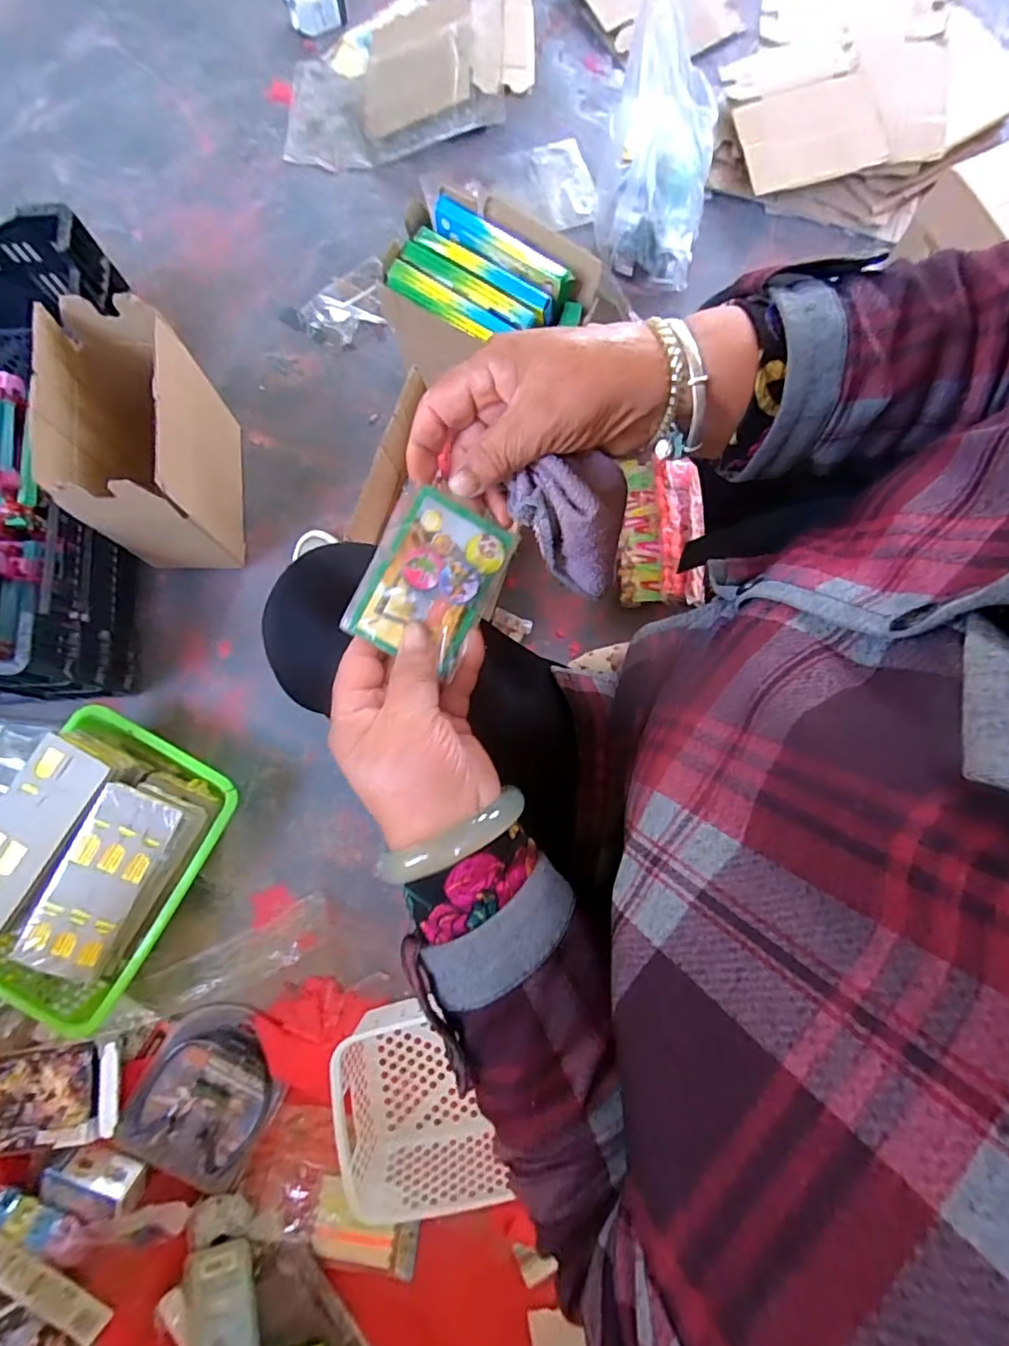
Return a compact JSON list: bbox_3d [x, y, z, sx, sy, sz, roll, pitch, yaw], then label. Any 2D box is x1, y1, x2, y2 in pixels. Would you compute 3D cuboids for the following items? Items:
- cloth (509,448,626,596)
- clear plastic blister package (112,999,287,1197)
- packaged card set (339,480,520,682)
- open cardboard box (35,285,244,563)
[{"bbox_3d":[0.033,-0.077,0.291,0.061,0.072,0.034,18,78,3],"label":"cloth"},{"bbox_3d":[-0.354,0.500,0.670,0.158,0.029,0.173,27,79,5],"label":"clear plastic blister package"},{"bbox_3d":[-0.036,-0.048,0.285,0.062,0.007,0.083,25,84,-14],"label":"packaged card set"},{"bbox_3d":[-0.451,-0.284,0.728,0.149,0.223,0.258,-10,78,-3],"label":"open cardboard box"}]

